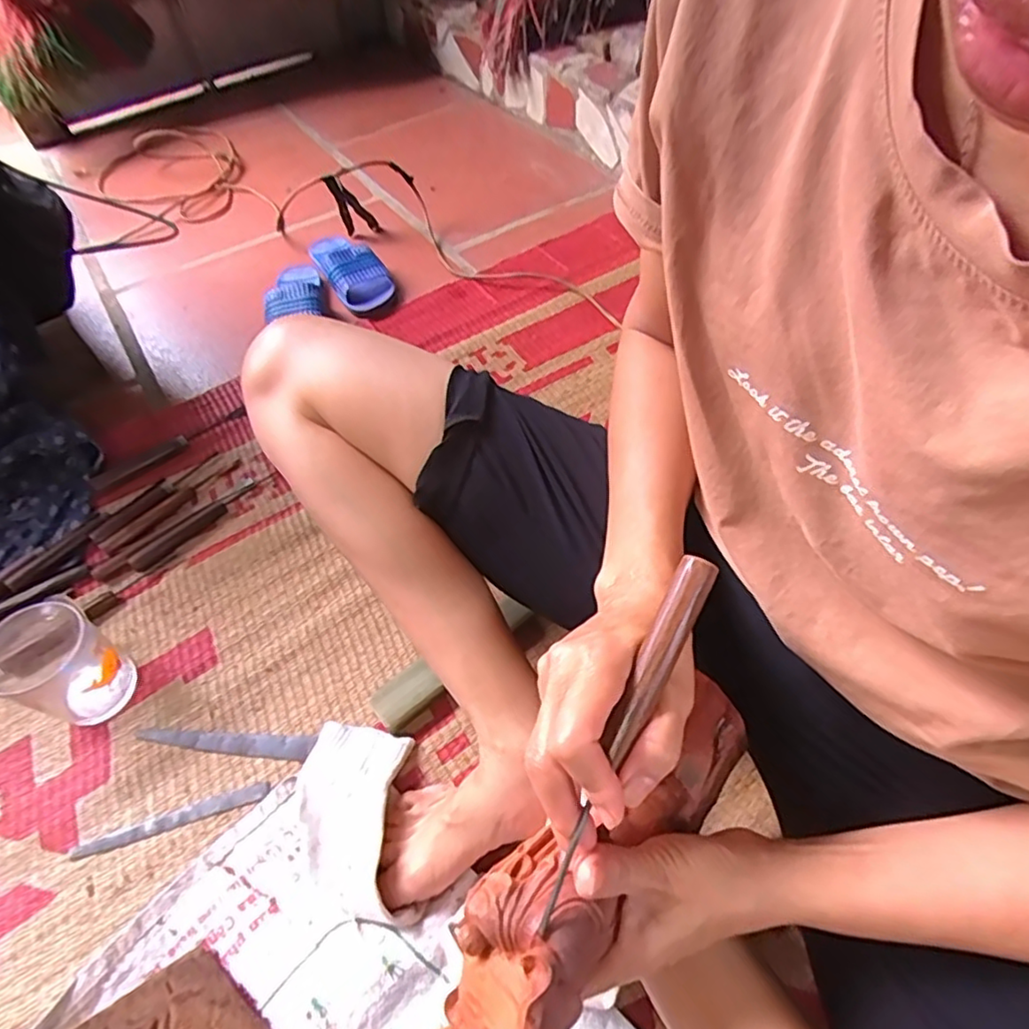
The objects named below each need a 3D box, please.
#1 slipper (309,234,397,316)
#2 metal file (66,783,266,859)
[{"bbox_3d":[-0.274,-0.411,1.011,0.091,0.052,0.219,-30,57,-17],"label":"slipper"},{"bbox_3d":[-0.296,0.266,0.530,0.162,0.006,0.014,-17,55,-9],"label":"metal file"}]

